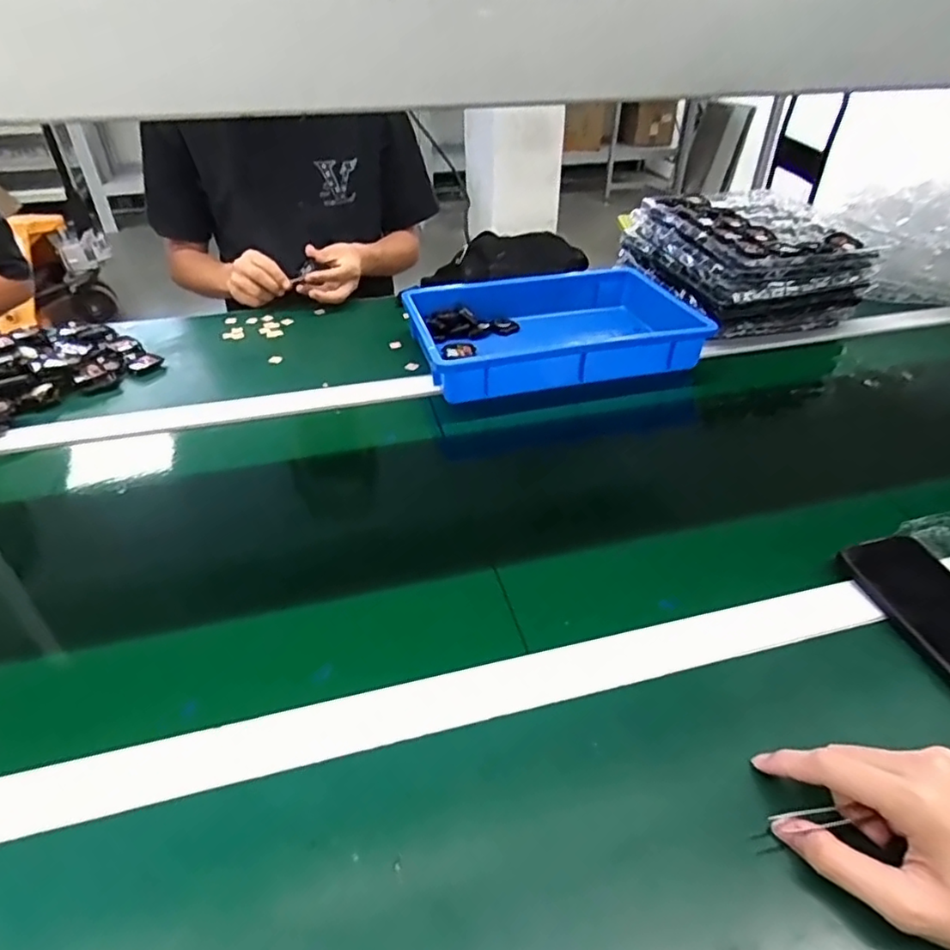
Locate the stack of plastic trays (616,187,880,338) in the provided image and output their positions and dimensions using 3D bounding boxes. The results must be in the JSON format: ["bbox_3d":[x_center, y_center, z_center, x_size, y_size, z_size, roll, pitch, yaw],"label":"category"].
[{"bbox_3d":[0.392,-0.326,0.920,0.244,0.123,0.280,-13,40,-15],"label":"stack of plastic trays"}]

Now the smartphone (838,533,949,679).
[{"bbox_3d":[0.376,0.112,0.475,0.087,0.015,0.154,-8,45,-12],"label":"smartphone"}]

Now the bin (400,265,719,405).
[{"bbox_3d":[0.106,-0.199,0.847,0.373,0.075,0.247,-8,39,-10],"label":"bin"}]

